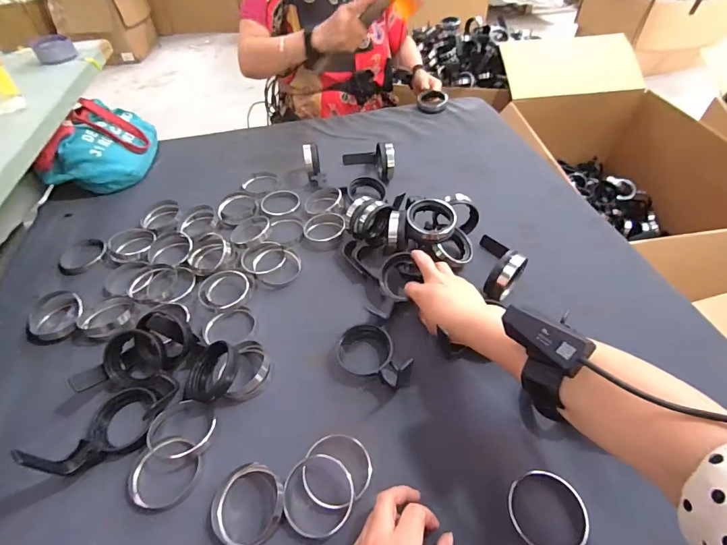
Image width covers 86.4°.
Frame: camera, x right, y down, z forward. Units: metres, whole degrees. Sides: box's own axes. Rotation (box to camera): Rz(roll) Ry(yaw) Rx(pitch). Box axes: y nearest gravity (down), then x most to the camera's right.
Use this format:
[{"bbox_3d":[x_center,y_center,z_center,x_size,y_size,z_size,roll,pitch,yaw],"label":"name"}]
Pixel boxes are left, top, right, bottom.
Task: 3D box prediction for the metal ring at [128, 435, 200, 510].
[{"bbox_3d":[-0.217,0.218,0.424,0.074,0.018,0.070,-2,49,2],"label":"metal ring"}]

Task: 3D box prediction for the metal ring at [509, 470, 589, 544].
[{"bbox_3d":[0.177,0.228,0.370,0.071,0.006,0.073,-2,49,2],"label":"metal ring"}]

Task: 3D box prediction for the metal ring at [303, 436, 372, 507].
[{"bbox_3d":[-0.027,0.209,0.411,0.072,0.012,0.071,-2,48,3],"label":"metal ring"}]

